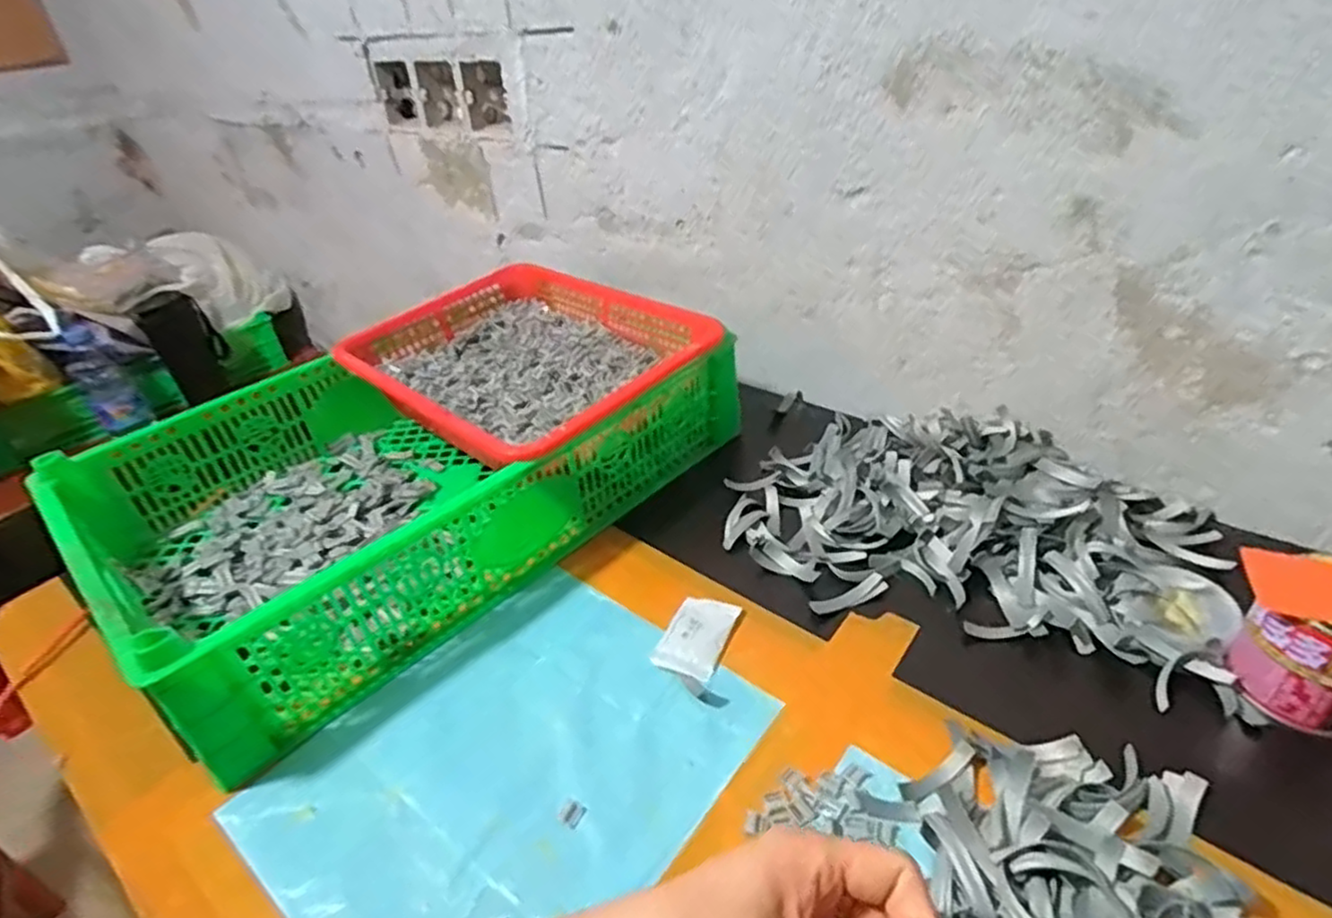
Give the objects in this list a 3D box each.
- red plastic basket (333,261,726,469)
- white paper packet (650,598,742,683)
[{"bbox_3d":[-0.120,-0.083,0.642,0.298,0.068,0.253,26,46,38],"label":"red plastic basket"},{"bbox_3d":[0.021,0.114,0.464,0.039,0.007,0.065,11,38,23],"label":"white paper packet"}]

